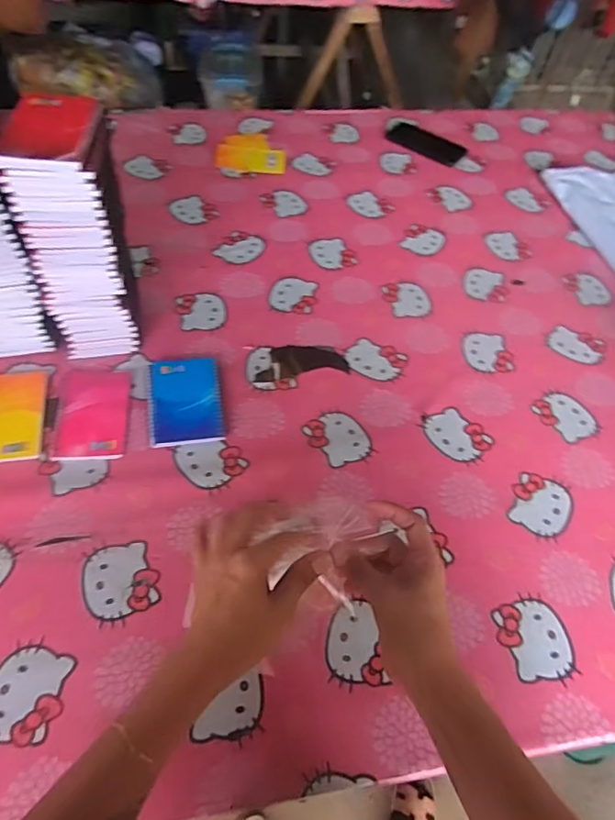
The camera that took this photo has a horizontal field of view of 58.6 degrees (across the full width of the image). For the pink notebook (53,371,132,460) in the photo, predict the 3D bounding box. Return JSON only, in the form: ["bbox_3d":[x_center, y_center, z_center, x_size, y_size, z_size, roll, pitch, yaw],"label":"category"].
[{"bbox_3d":[-0.265,0.003,0.679,0.081,0.005,0.132,-3,53,-7],"label":"pink notebook"}]

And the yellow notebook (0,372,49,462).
[{"bbox_3d":[-0.363,0.005,0.666,0.083,0.005,0.128,-7,54,-10],"label":"yellow notebook"}]

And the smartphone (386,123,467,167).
[{"bbox_3d":[0.247,-0.558,1.142,0.172,0.010,0.073,35,58,20],"label":"smartphone"}]

